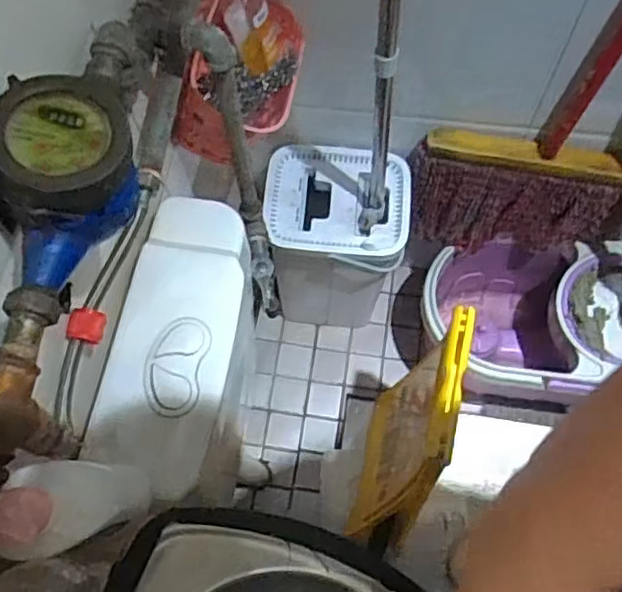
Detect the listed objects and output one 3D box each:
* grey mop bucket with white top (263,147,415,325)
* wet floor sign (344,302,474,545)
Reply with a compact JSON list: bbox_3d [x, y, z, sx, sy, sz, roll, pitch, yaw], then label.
[{"bbox_3d":[0.048,-0.066,1.270,0.232,0.476,0.184,5,68,4],"label":"grey mop bucket with white top"},{"bbox_3d":[0.143,0.226,1.075,0.032,0.593,0.274,19,66,2],"label":"wet floor sign"}]

